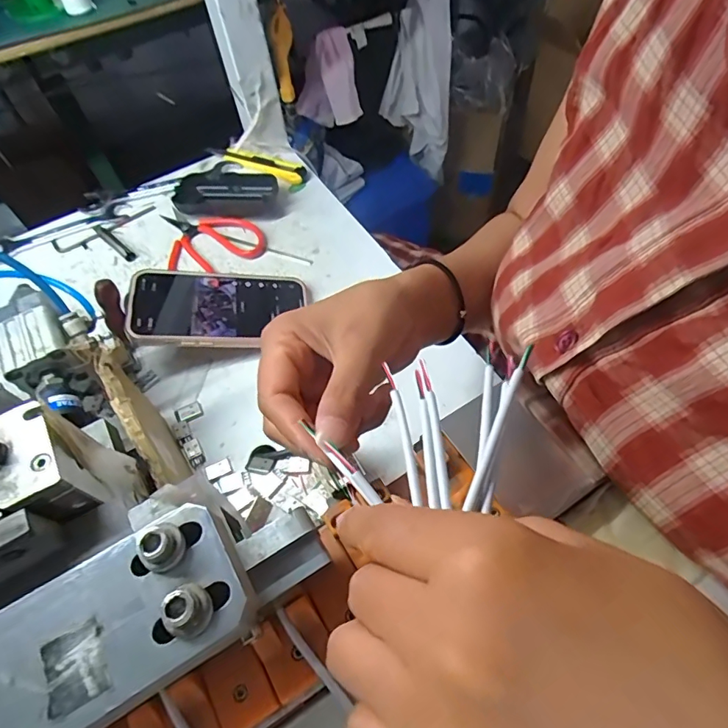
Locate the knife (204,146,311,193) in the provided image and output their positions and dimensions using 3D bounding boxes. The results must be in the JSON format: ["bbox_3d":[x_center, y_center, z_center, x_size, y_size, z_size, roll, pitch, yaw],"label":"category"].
[{"bbox_3d":[-0.124,-0.239,0.567,0.137,0.019,0.033,29,65,21],"label":"knife"}]

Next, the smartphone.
[{"bbox_3d":[-0.127,-0.050,0.423,0.147,0.010,0.077,2,57,-16],"label":"smartphone"}]

